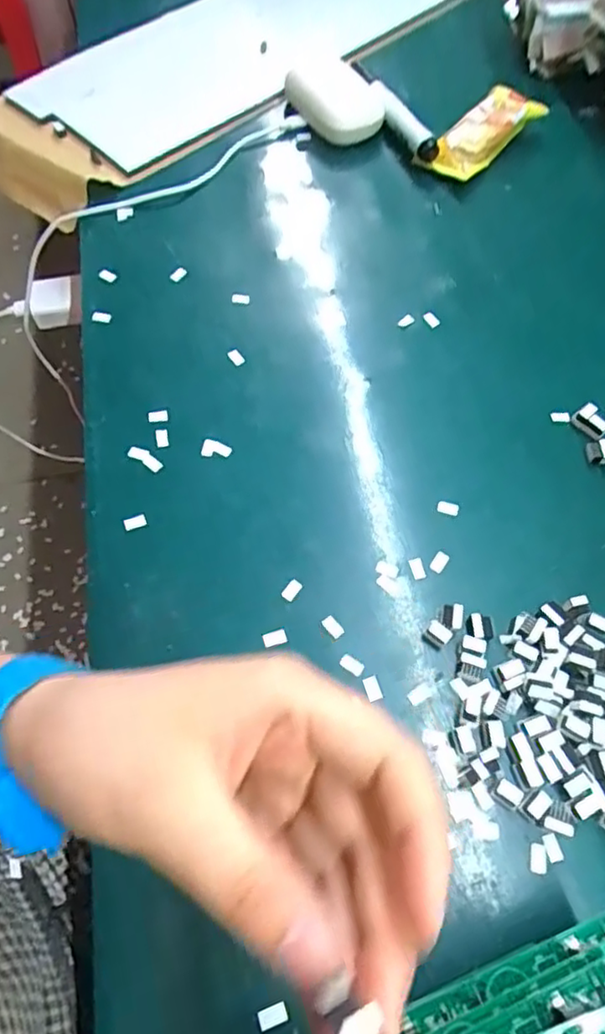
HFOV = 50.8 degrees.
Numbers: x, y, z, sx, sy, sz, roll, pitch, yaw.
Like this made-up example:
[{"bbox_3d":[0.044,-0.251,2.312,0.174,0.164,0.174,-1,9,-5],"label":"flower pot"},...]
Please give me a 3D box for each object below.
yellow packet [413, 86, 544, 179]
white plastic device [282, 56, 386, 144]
[{"bbox_3d":[0.146,-0.314,0.520,0.044,0.031,0.114,41,68,17],"label":"yellow packet"},{"bbox_3d":[0.030,-0.353,0.539,0.067,0.023,0.108,-24,66,-14],"label":"white plastic device"}]

